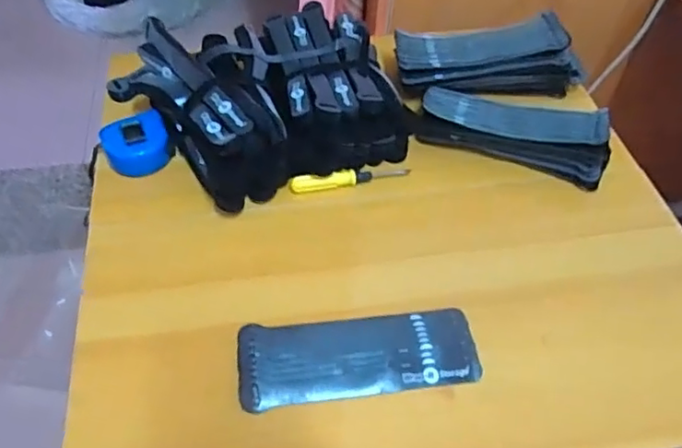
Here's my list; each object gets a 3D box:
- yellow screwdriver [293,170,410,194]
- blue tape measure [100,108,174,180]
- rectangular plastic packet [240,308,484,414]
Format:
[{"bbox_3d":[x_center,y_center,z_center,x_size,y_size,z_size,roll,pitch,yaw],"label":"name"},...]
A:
[{"bbox_3d":[0.011,-0.049,0.638,0.128,0.013,0.016,-8,51,-9],"label":"yellow screwdriver"},{"bbox_3d":[-0.220,-0.086,0.642,0.069,0.037,0.062,-20,54,-18],"label":"blue tape measure"},{"bbox_3d":[0.015,0.111,0.513,0.197,0.019,0.078,-6,51,-7],"label":"rectangular plastic packet"}]

